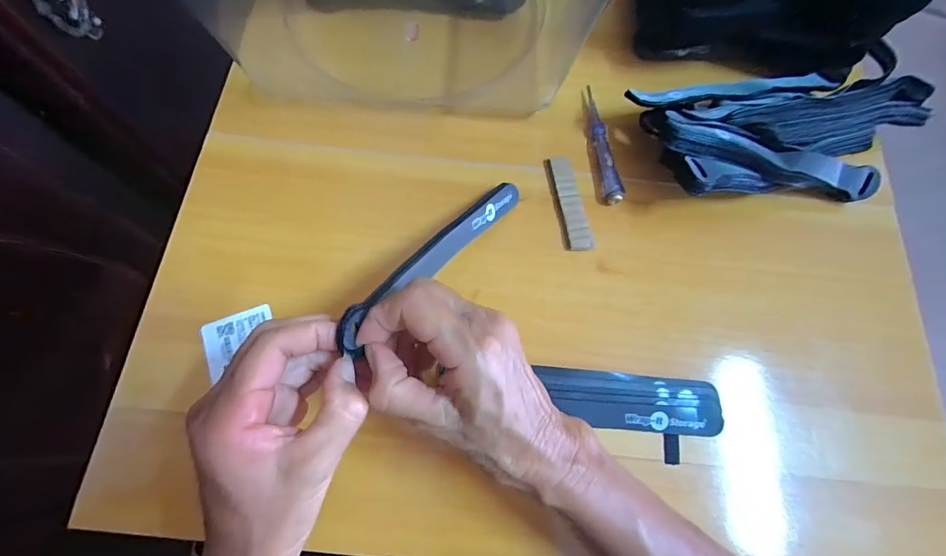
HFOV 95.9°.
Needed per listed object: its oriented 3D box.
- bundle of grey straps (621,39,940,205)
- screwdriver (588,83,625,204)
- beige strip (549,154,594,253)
[{"bbox_3d":[0.270,-0.122,0.362,0.265,0.056,0.116,-8,72,-6],"label":"bundle of grey straps"},{"bbox_3d":[0.114,-0.119,0.377,0.015,0.013,0.120,-4,72,-5],"label":"screwdriver"},{"bbox_3d":[0.082,-0.063,0.357,0.018,0.007,0.085,-7,72,-6],"label":"beige strip"}]

